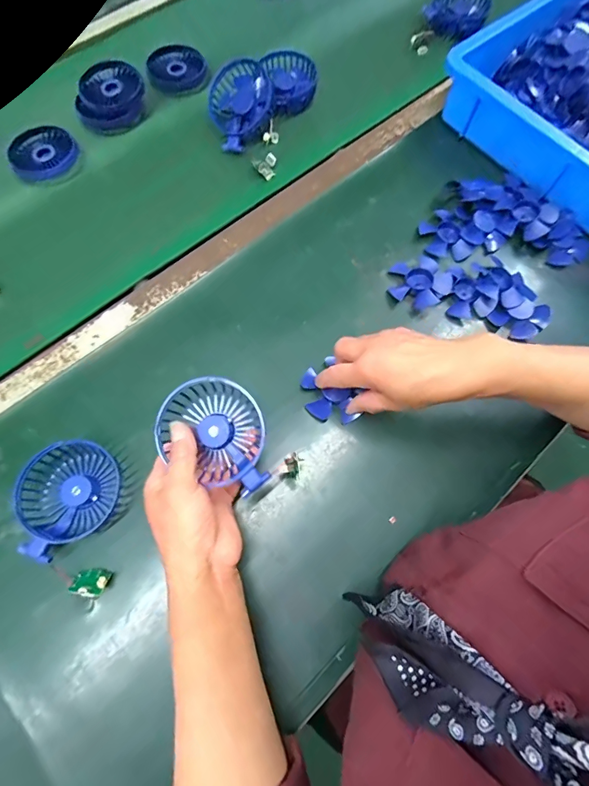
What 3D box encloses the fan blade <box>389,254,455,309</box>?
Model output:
[{"bbox_3d":[0.148,-0.132,0.464,0.071,0.013,0.067,0,71,-1],"label":"fan blade"}]

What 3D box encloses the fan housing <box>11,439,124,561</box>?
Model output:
[{"bbox_3d":[-0.210,0.092,0.365,0.088,0.026,0.087,-28,77,-30],"label":"fan housing"}]

